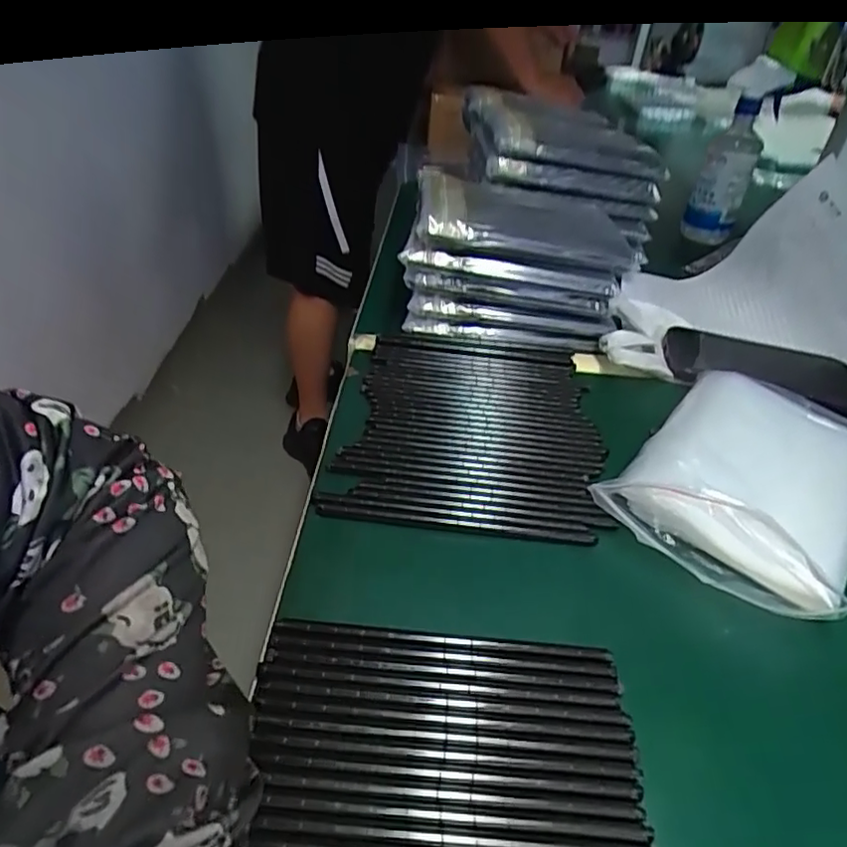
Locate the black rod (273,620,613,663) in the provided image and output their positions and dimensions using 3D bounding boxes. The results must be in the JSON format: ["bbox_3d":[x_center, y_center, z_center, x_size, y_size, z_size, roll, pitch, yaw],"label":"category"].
[{"bbox_3d":[0.011,0.111,0.307,0.170,0.004,0.008,5,37,-1],"label":"black rod"}]

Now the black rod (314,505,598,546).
[{"bbox_3d":[0.021,0.063,0.380,0.175,0.005,0.010,6,37,1],"label":"black rod"}]

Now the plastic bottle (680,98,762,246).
[{"bbox_3d":[0.416,-0.342,0.834,0.070,0.178,0.077,19,39,17],"label":"plastic bottle"}]

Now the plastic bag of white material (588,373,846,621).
[{"bbox_3d":[0.225,0.030,0.410,0.146,0.046,0.217,28,43,26],"label":"plastic bag of white material"}]

